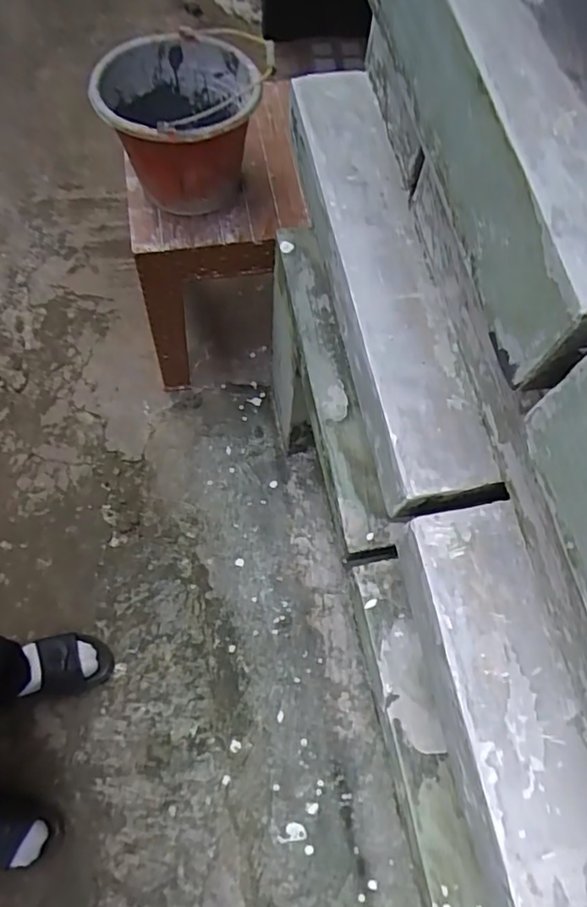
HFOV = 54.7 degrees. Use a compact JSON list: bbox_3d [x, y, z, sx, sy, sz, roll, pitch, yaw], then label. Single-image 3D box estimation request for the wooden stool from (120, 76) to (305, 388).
[{"bbox_3d":[-0.165,-0.487,1.326,0.344,0.452,0.488,-5,70,-6],"label":"wooden stool"}]

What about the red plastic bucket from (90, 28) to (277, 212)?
[{"bbox_3d":[-0.190,-0.573,0.998,0.281,0.183,0.246,8,69,-1],"label":"red plastic bucket"}]

